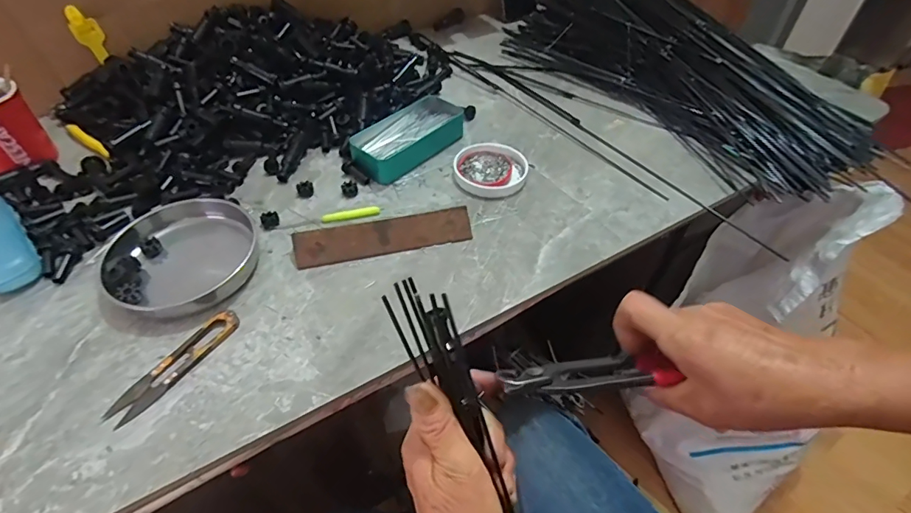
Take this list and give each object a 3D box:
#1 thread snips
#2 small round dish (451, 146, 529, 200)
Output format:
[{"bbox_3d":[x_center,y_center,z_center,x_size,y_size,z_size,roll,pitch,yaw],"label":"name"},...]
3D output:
[{"bbox_3d":[-0.232,0.088,0.391,0.027,0.010,0.115,27,53,22],"label":"thread snips"},{"bbox_3d":[0.043,-0.105,0.569,0.087,0.013,0.085,0,48,0],"label":"small round dish"}]

